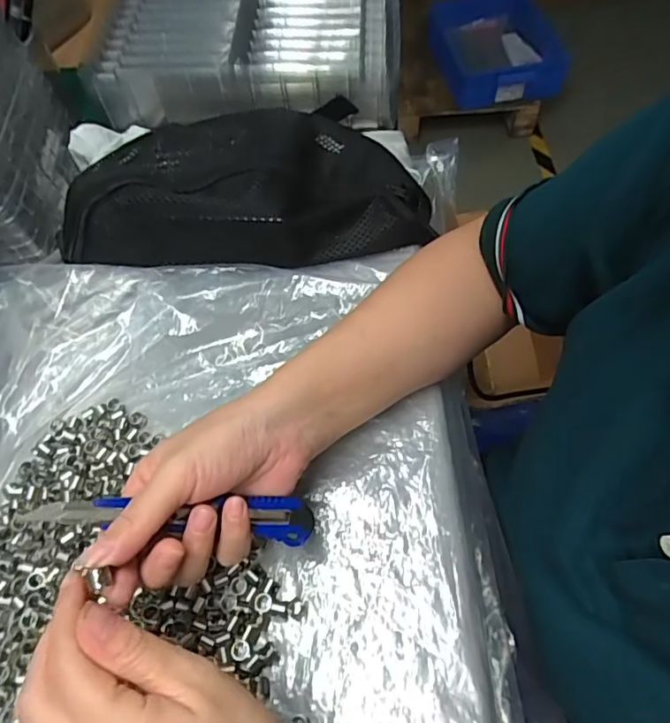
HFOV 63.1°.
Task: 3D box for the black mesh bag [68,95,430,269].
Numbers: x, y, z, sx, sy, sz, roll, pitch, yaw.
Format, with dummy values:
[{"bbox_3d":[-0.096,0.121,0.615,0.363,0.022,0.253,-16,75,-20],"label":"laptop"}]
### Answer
[{"bbox_3d":[-0.071,-0.159,0.455,0.286,0.064,0.153,-2,58,3],"label":"black mesh bag"}]

